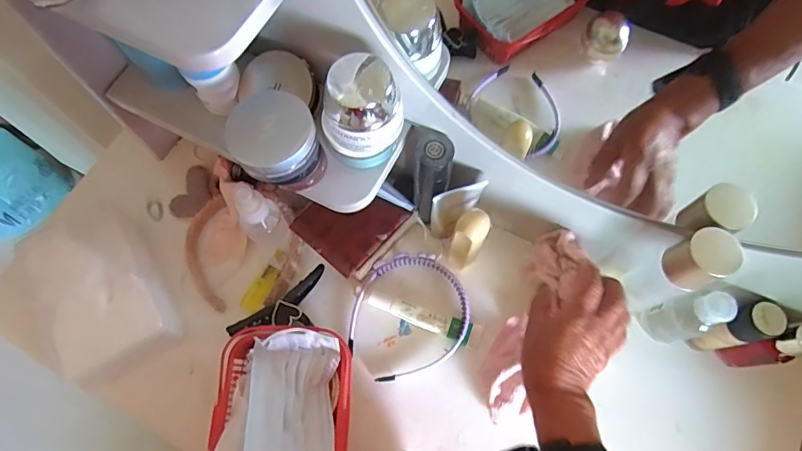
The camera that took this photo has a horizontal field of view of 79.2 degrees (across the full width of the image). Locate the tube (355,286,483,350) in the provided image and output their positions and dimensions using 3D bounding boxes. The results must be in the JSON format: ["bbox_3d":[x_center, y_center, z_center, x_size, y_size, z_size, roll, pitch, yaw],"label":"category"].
[{"bbox_3d":[0.019,0.103,0.555,0.148,0.022,0.026,20,70,7],"label":"tube"}]

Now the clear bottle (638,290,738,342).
[{"bbox_3d":[0.289,0.095,0.494,0.035,0.114,0.038,-13,69,-5],"label":"clear bottle"}]

